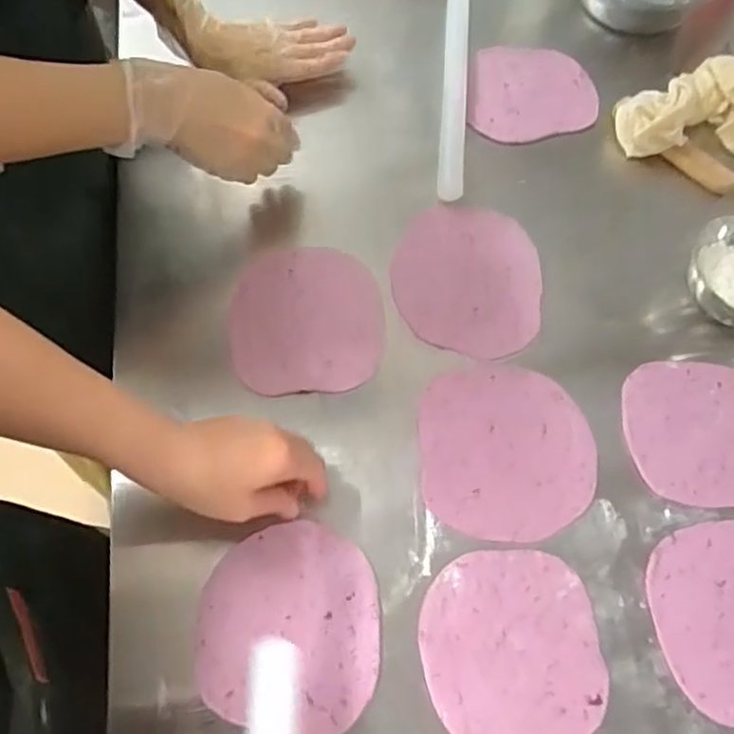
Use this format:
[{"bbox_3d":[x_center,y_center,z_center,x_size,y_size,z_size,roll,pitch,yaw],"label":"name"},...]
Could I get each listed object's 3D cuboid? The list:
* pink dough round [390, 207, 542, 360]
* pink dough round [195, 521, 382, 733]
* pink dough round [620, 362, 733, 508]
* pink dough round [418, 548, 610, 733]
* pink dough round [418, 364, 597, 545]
[{"bbox_3d":[0.094,-0.085,0.597,0.137,0.004,0.156,10,64,4],"label":"pink dough round"},{"bbox_3d":[-0.056,0.187,0.456,0.127,0.009,0.137,0,64,0],"label":"pink dough round"},{"bbox_3d":[0.282,0.054,0.534,0.128,0.005,0.123,0,64,0],"label":"pink dough round"},{"bbox_3d":[0.104,0.204,0.454,0.125,0.007,0.135,0,64,0],"label":"pink dough round"},{"bbox_3d":[0.116,0.068,0.521,0.140,0.005,0.144,0,64,0],"label":"pink dough round"}]

